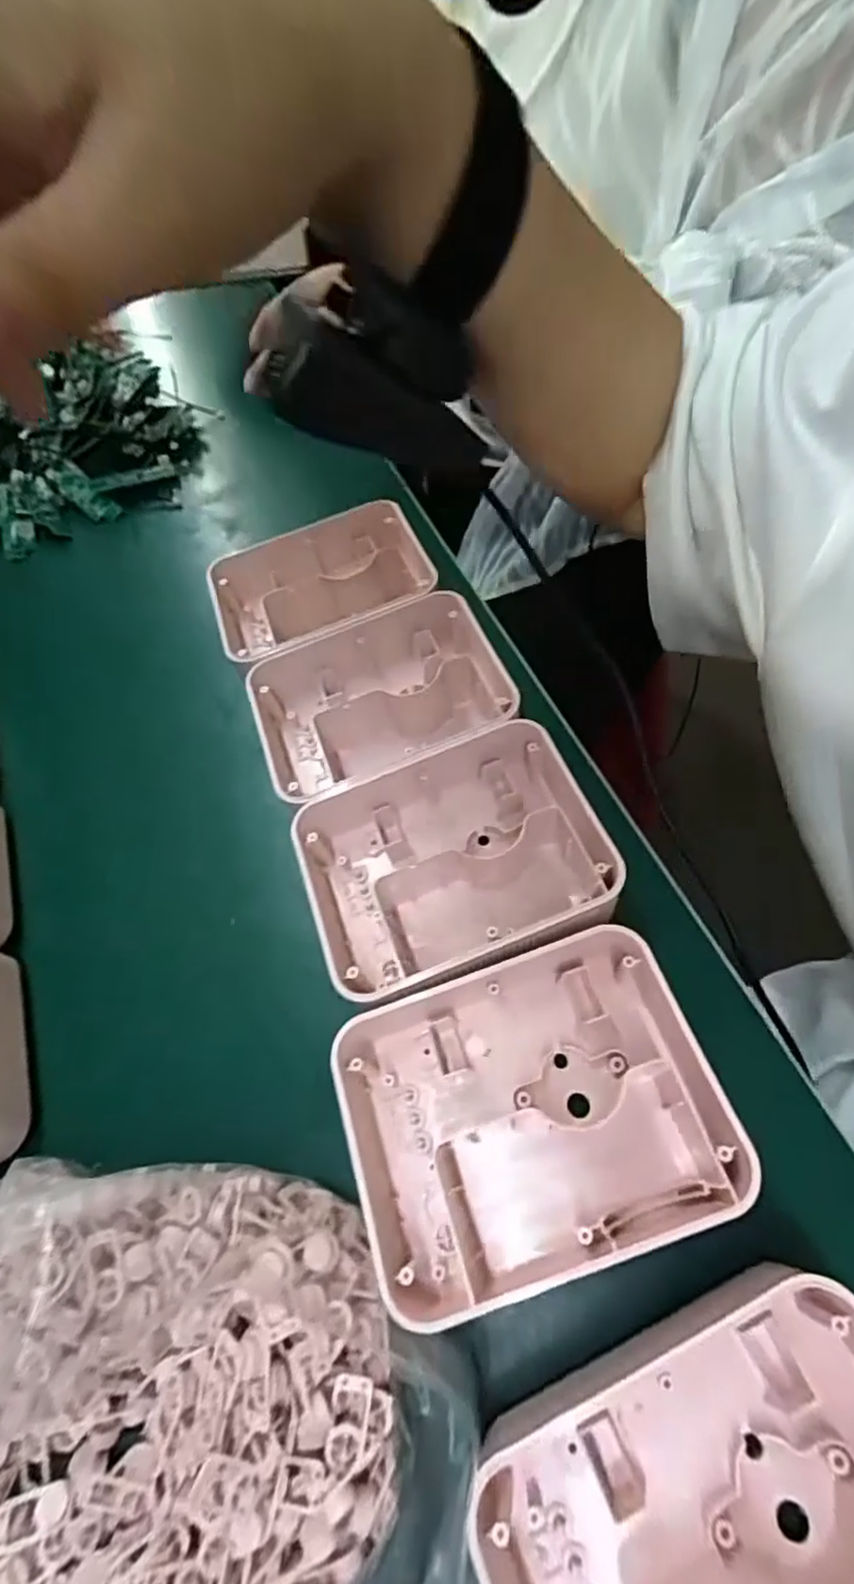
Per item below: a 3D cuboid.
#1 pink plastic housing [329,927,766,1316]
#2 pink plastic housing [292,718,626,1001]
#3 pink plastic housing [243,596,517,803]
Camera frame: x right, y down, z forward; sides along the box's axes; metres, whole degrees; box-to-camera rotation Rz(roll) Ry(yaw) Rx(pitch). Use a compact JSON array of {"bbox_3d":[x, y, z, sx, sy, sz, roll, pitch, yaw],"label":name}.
[{"bbox_3d":[0.039,0.114,0.235,0.141,0.046,0.105,-19,59,-1],"label":"pink plastic housing"},{"bbox_3d":[0.011,0.032,0.285,0.136,0.040,0.101,-20,59,-2],"label":"pink plastic housing"},{"bbox_3d":[-0.023,-0.049,0.337,0.137,0.043,0.098,-22,59,-3],"label":"pink plastic housing"}]

